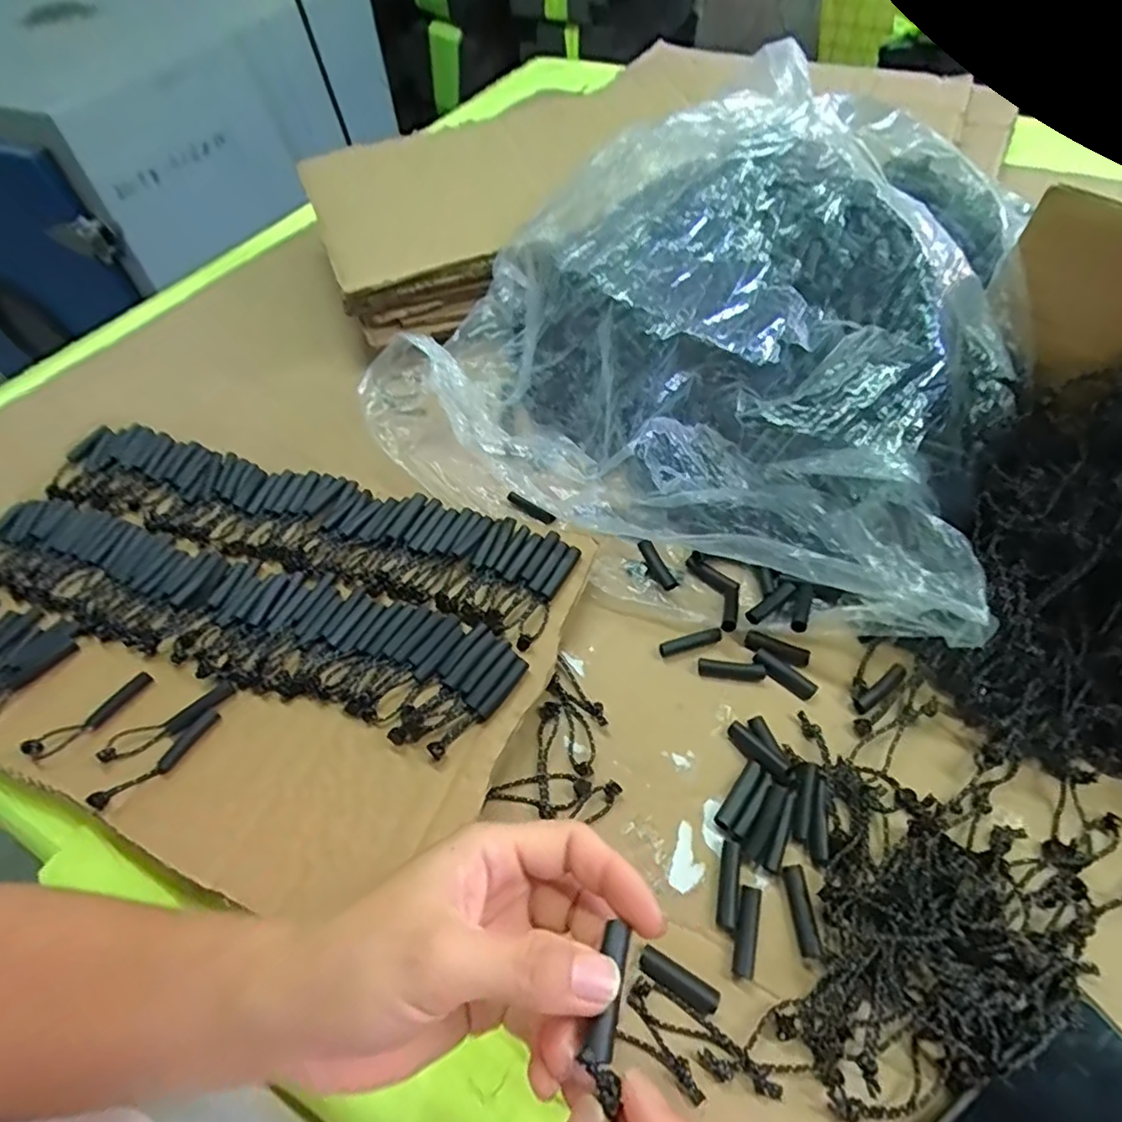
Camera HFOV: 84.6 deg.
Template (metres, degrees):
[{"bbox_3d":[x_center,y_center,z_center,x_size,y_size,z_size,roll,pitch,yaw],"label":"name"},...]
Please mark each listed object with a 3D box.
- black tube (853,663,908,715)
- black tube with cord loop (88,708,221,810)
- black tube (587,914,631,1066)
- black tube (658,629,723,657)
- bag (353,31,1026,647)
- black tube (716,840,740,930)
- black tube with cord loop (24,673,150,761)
[{"bbox_3d":[0.179,0.071,0.345,0.039,0.006,0.009,-31,59,-18],"label":"black tube"},{"bbox_3d":[-0.216,0.107,0.332,0.013,0.009,0.068,36,63,25],"label":"black tube with cord loop"},{"bbox_3d":[0.015,0.131,0.187,0.009,0.008,0.035,9,40,9],"label":"black tube"},{"bbox_3d":[0.077,0.049,0.368,0.038,0.006,0.009,-12,54,-5],"label":"black tube"},{"bbox_3d":[0.085,-0.162,0.415,0.395,0.137,0.307,17,57,15],"label":"bag"},{"bbox_3d":[0.081,0.154,0.295,0.009,0.007,0.038,10,55,10],"label":"black tube"},{"bbox_3d":[-0.268,0.089,0.351,0.067,0.007,0.015,-39,61,-23],"label":"black tube with cord loop"}]

